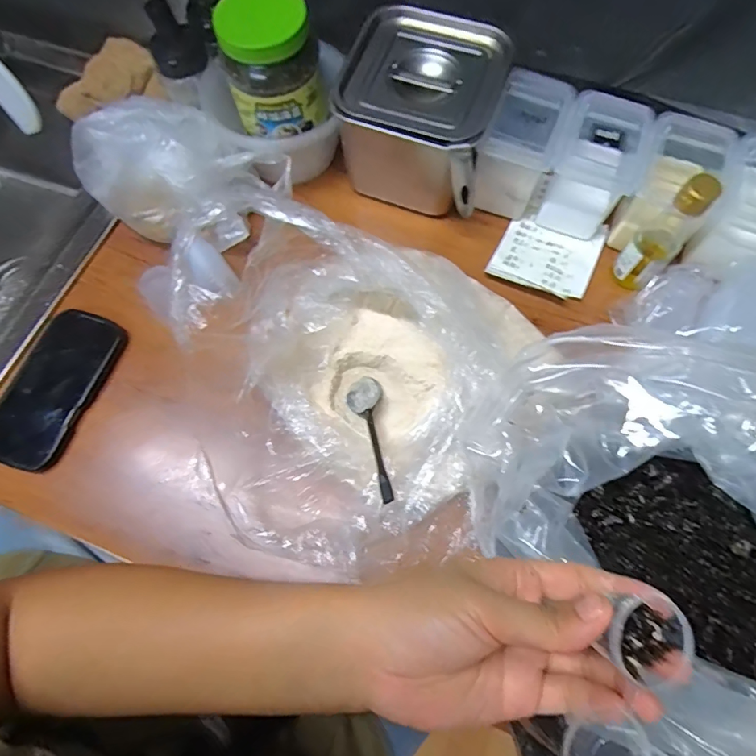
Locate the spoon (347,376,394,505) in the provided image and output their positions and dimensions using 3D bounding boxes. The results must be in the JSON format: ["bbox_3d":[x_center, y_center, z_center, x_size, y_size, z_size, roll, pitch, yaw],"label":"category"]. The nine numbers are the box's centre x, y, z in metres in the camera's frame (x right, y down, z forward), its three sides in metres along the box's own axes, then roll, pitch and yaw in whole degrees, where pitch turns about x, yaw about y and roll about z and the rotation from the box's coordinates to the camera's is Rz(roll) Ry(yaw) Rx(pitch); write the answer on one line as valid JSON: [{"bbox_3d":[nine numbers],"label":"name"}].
[{"bbox_3d":[-0.002,0.050,0.398,0.032,0.016,0.127,-14,46,-5],"label":"spoon"}]

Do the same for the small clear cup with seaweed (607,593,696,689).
[{"bbox_3d":[0.122,0.119,0.204,0.038,0.022,0.033,21,71,9],"label":"small clear cup with seaweed"}]

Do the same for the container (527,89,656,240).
[{"bbox_3d":[0.229,-0.236,0.499,0.096,0.089,0.114,21,71,8],"label":"container"}]

